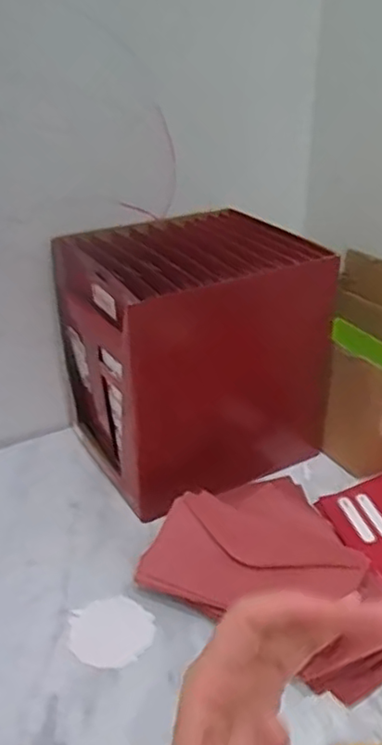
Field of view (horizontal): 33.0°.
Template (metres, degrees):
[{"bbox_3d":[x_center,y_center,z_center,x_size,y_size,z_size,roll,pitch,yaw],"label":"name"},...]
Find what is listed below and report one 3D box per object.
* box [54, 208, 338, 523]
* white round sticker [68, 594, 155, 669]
[{"bbox_3d":[0.003,-0.023,0.715,0.250,0.244,0.199,-16,33,-24],"label":"box"},{"bbox_3d":[-0.066,0.215,0.535,0.067,0.004,0.065,0,34,0],"label":"white round sticker"}]

